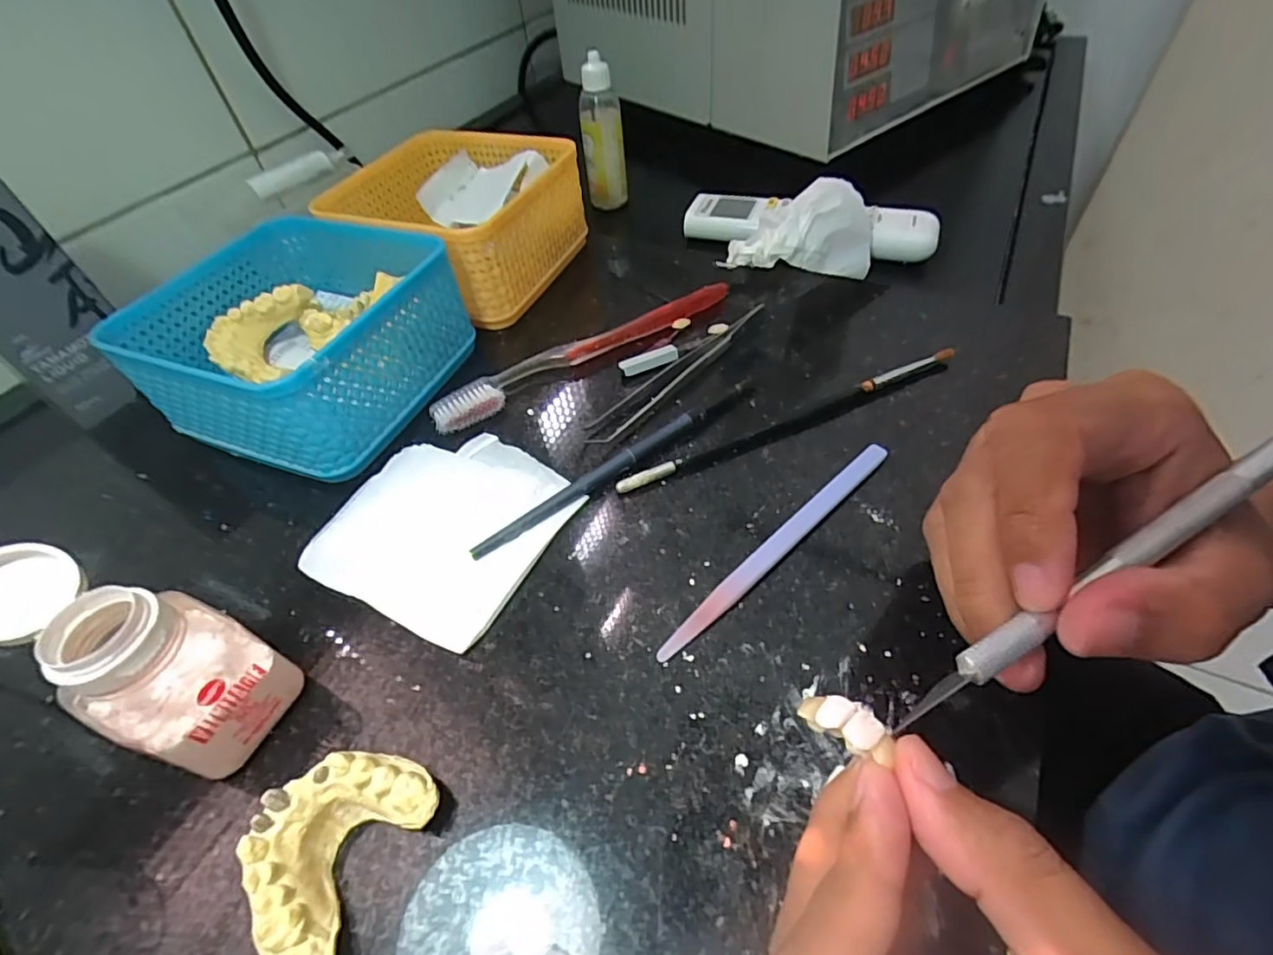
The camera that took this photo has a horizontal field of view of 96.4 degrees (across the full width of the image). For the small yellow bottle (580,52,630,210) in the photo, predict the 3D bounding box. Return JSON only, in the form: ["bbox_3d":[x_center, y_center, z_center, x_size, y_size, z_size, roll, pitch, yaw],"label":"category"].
[{"bbox_3d":[-0.027,-0.272,0.457,0.033,0.109,0.026,-4,50,0],"label":"small yellow bottle"}]

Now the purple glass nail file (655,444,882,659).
[{"bbox_3d":[0.061,0.026,0.235,0.137,0.004,0.009,-37,68,-22],"label":"purple glass nail file"}]

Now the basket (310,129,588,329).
[{"bbox_3d":[-0.116,-0.171,0.375,0.128,0.059,0.127,18,54,18],"label":"basket"}]

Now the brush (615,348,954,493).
[{"bbox_3d":[0.077,-0.031,0.279,0.186,0.009,0.010,-21,52,-13],"label":"brush"}]

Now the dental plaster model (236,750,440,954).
[{"bbox_3d":[-0.090,0.108,0.169,0.037,0.026,0.054,23,55,21],"label":"dental plaster model"}]

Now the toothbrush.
[{"bbox_3d":[-0.028,-0.075,0.320,0.186,0.012,0.021,-28,53,-18],"label":"toothbrush"}]

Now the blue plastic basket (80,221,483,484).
[{"bbox_3d":[-0.175,-0.076,0.304,0.128,0.061,0.128,16,53,17],"label":"blue plastic basket"}]

